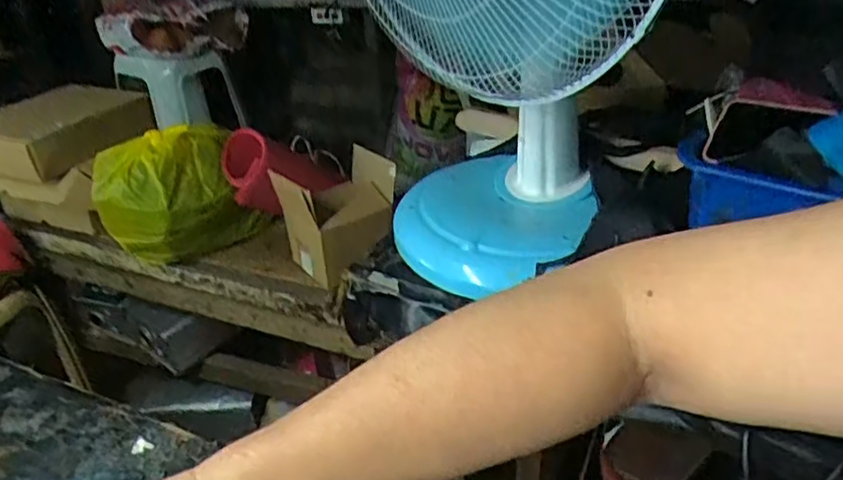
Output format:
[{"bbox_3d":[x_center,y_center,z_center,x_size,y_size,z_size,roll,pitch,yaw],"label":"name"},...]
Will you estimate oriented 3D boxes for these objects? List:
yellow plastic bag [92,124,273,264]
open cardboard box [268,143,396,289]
[{"bbox_3d":[-0.412,-0.073,1.111,0.243,0.193,0.158,-22,35,-28],"label":"yellow plastic bag"},{"bbox_3d":[-0.126,-0.039,1.043,0.159,0.158,0.144,-23,36,-29],"label":"open cardboard box"}]

